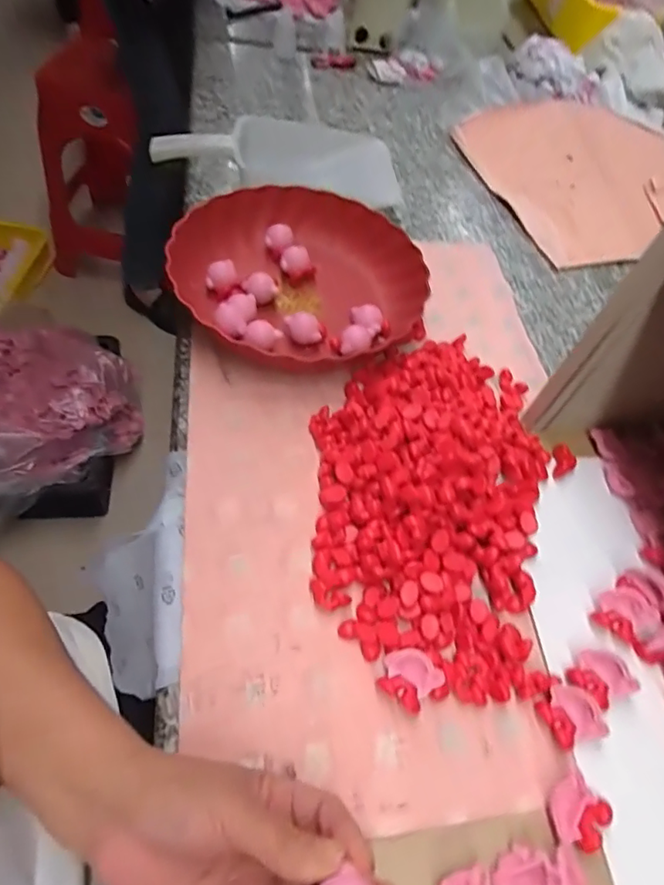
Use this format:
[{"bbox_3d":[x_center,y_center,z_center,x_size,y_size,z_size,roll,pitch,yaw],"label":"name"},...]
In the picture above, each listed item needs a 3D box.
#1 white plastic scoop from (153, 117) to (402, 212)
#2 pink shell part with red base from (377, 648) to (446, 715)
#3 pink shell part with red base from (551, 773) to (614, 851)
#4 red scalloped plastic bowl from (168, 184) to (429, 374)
[{"bbox_3d":[-0.061,-0.337,0.617,0.289,0.059,0.103,-1,55,-19],"label":"white plastic scoop"},{"bbox_3d":[0.051,0.153,0.346,0.035,0.011,0.033,40,59,16],"label":"pink shell part with red base"},{"bbox_3d":[0.147,0.225,0.320,0.036,0.013,0.031,-35,69,-28],"label":"pink shell part with red base"},{"bbox_3d":[-0.035,-0.162,0.521,0.227,0.064,0.225,5,57,-8],"label":"red scalloped plastic bowl"}]

